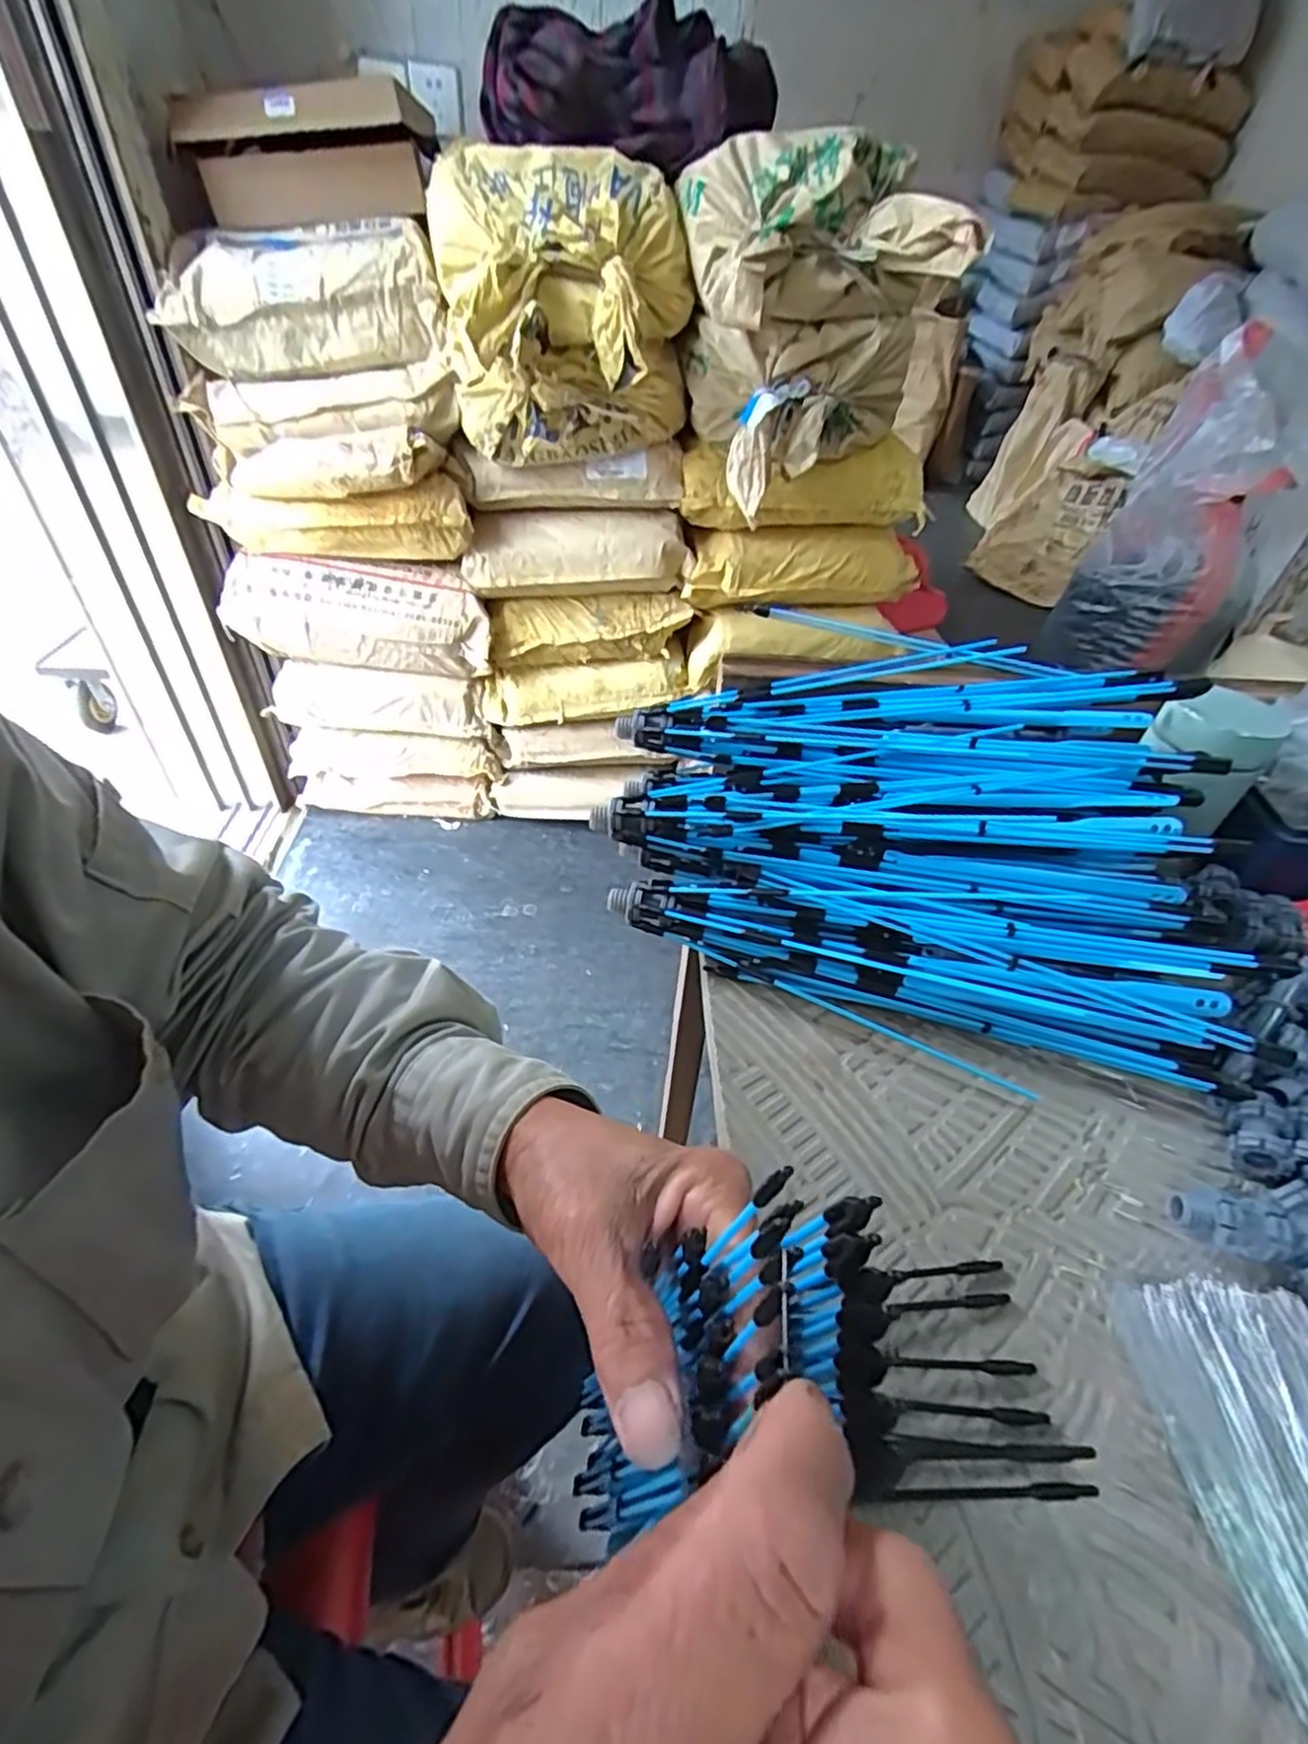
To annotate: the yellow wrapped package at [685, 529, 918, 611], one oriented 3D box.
[{"bbox_3d":[0.268,-0.553,1.306,0.416,0.130,0.086,3,43,-3],"label":"yellow wrapped package"}]

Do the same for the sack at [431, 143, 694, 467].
[{"bbox_3d":[-0.129,-0.835,1.086,0.375,0.356,0.224,-6,44,-12],"label":"sack"}]

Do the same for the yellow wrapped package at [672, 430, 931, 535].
[{"bbox_3d":[0.273,-0.685,1.280,0.436,0.130,0.123,-4,44,-10],"label":"yellow wrapped package"}]

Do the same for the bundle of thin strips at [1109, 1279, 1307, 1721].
[{"bbox_3d":[0.222,0.209,0.241,0.075,0.009,0.124,0,43,-5],"label":"bundle of thin strips"}]

